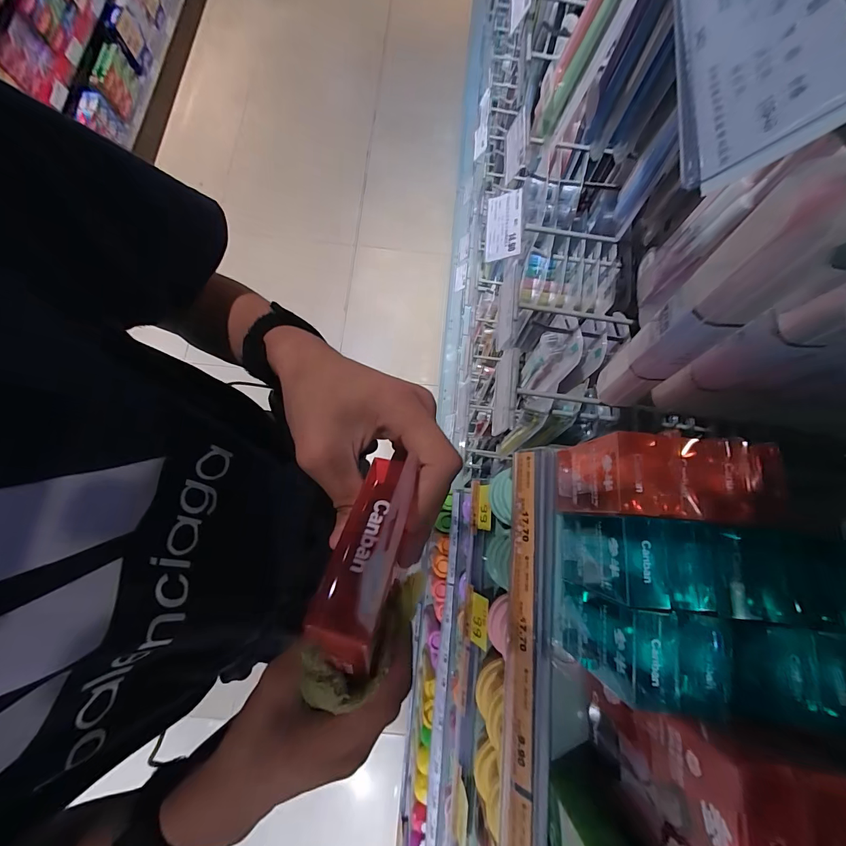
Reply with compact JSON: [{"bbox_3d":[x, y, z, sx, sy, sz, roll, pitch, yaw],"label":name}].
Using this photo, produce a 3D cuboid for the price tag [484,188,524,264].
[{"bbox_3d":[0.084,-0.211,0.408,0.041,0.010,0.079,-3,79,37],"label":"price tag"}]

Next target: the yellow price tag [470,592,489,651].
[{"bbox_3d":[0.087,0.303,0.584,0.006,0.048,0.071,12,75,-23],"label":"yellow price tag"}]

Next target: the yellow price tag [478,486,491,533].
[{"bbox_3d":[0.101,0.138,0.627,0.008,0.030,0.072,21,69,-40],"label":"yellow price tag"}]

